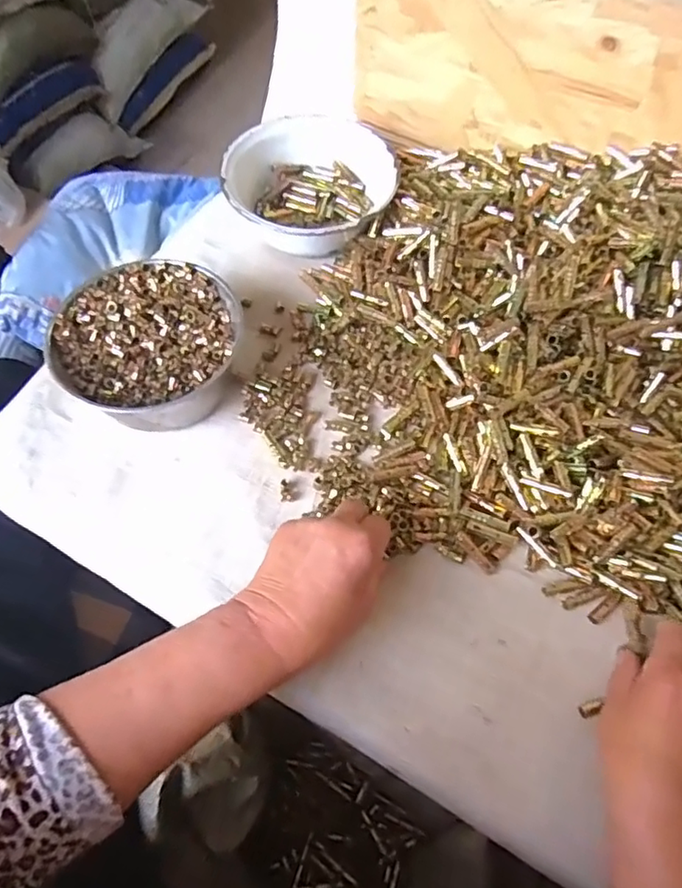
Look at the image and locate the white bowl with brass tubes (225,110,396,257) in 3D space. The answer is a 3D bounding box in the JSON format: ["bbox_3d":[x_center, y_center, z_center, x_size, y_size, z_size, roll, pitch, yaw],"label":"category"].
[{"bbox_3d":[-0.030,-0.276,0.624,0.174,0.060,0.158,6,63,5],"label":"white bowl with brass tubes"}]

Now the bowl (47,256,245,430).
[{"bbox_3d":[-0.163,-0.086,0.519,0.148,0.065,0.155,-1,63,2],"label":"bowl"}]

